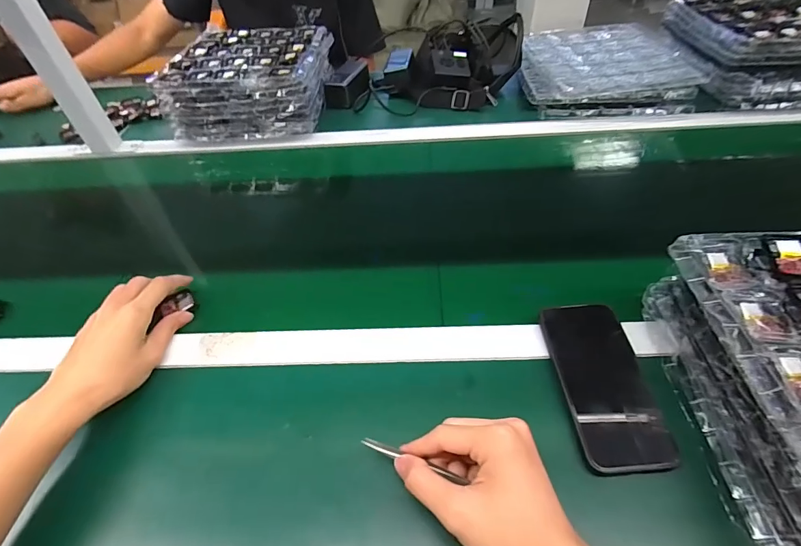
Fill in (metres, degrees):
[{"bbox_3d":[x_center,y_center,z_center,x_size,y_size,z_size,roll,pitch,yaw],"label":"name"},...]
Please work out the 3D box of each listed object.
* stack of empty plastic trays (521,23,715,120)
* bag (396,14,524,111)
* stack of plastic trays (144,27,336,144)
[{"bbox_3d":[0.398,-0.418,0.809,0.312,0.057,0.299,-3,47,1],"label":"stack of empty plastic trays"},{"bbox_3d":[0.124,-0.432,0.834,0.242,0.095,0.223,1,47,5],"label":"bag"},{"bbox_3d":[-0.285,-0.388,0.790,0.265,0.111,0.283,0,47,4],"label":"stack of plastic trays"}]

